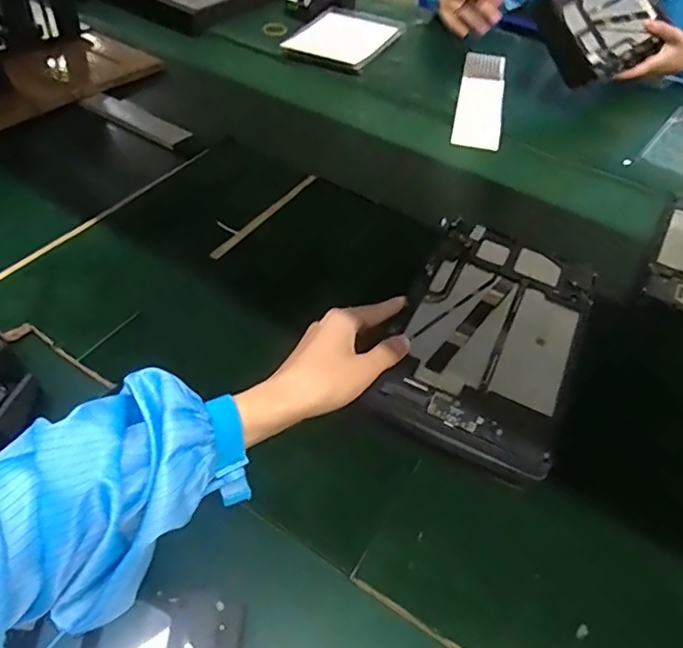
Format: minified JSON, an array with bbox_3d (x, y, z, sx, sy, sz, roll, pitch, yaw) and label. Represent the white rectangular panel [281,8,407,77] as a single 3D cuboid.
[{"bbox_3d":[0.008,-0.538,1.024,0.163,0.017,0.225,22,53,12],"label":"white rectangular panel"}]

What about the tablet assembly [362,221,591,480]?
[{"bbox_3d":[0.127,0.008,0.483,0.149,0.027,0.239,24,53,13],"label":"tablet assembly"}]

